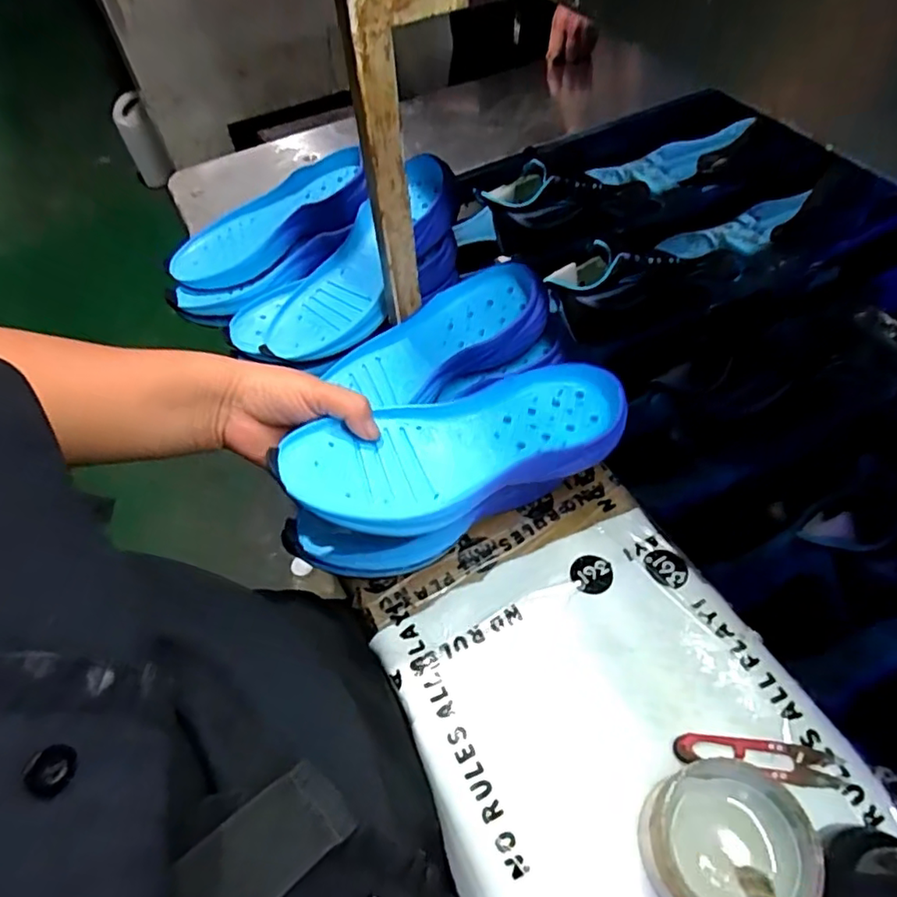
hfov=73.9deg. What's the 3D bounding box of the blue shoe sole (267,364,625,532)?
[{"bbox_3d":[0.010,0.000,0.413,0.238,0.033,0.086,-16,55,-14],"label":"blue shoe sole"}]

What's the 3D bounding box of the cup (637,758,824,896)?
[{"bbox_3d":[0.155,0.227,0.342,0.083,0.053,0.079,-2,55,2],"label":"cup"}]

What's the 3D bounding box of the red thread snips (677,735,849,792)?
[{"bbox_3d":[0.197,0.200,0.383,0.099,0.008,0.022,5,55,7],"label":"red thread snips"}]

